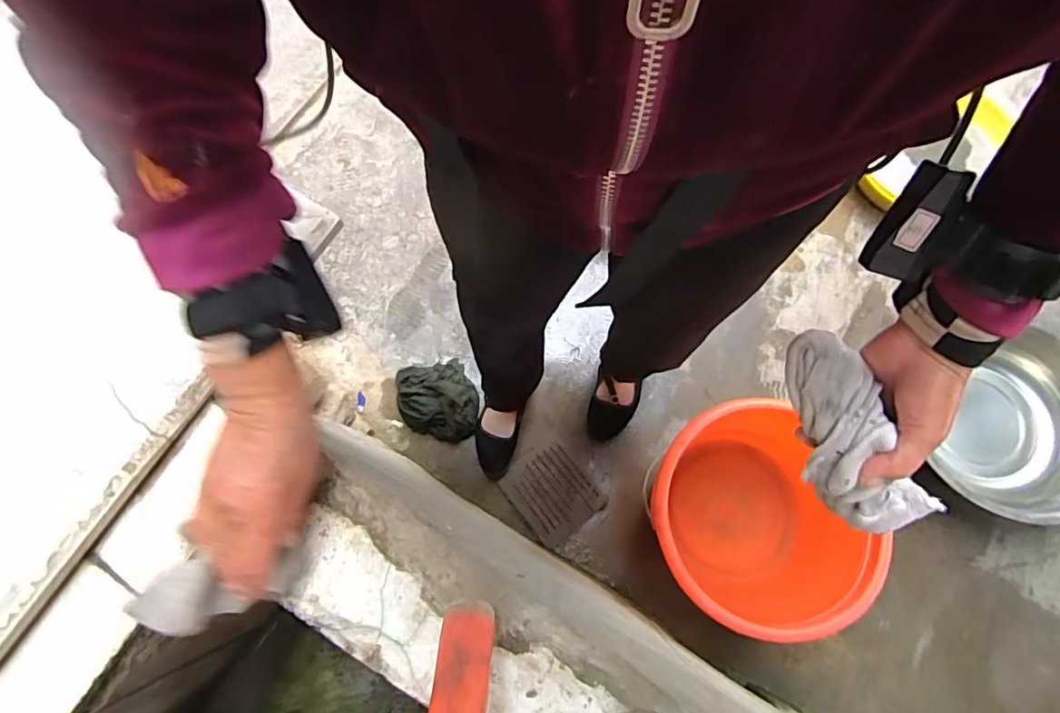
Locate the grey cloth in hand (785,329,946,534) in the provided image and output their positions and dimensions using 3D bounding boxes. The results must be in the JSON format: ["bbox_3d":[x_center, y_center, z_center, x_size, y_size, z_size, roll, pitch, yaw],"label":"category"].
[{"bbox_3d":[0.238,0.056,0.388,0.061,0.049,0.157,-25,96,-6],"label":"grey cloth in hand"}]

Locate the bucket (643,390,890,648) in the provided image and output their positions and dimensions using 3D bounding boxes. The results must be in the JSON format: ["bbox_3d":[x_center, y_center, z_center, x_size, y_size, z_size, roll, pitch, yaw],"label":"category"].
[{"bbox_3d":[0.344,0.248,0.861,0.300,0.242,0.325,0,74,2],"label":"bucket"}]

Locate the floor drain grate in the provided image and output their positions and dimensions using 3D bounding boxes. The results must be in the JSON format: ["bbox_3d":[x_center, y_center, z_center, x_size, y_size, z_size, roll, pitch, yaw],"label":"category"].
[{"bbox_3d":[0.040,0.264,1.046,0.148,0.008,0.178,-39,77,-9],"label":"floor drain grate"}]

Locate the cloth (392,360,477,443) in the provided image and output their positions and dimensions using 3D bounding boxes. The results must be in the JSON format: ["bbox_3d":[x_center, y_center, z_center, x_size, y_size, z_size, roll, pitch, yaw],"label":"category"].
[{"bbox_3d":[-0.192,0.092,1.090,0.166,0.046,0.173,-11,74,-1],"label":"cloth"}]

